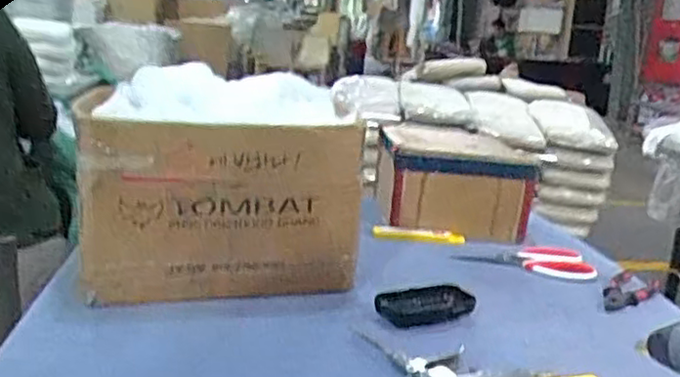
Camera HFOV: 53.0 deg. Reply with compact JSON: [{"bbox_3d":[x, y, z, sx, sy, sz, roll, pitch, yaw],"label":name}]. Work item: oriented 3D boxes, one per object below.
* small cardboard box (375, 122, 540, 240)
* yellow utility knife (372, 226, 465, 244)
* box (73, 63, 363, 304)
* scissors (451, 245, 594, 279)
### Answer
[{"bbox_3d":[0.178,-0.010,1.094,0.222,0.141,0.181,4,14,-4],"label":"small cardboard box"},{"bbox_3d":[0.117,0.068,1.014,0.137,0.017,0.010,4,14,-4],"label":"yellow utility knife"},{"bbox_3d":[-0.134,-0.006,0.791,0.303,0.219,0.172,1,14,-17],"label":"box"},{"bbox_3d":[0.258,0.100,0.953,0.189,0.011,0.104,3,14,-7],"label":"scissors"}]

